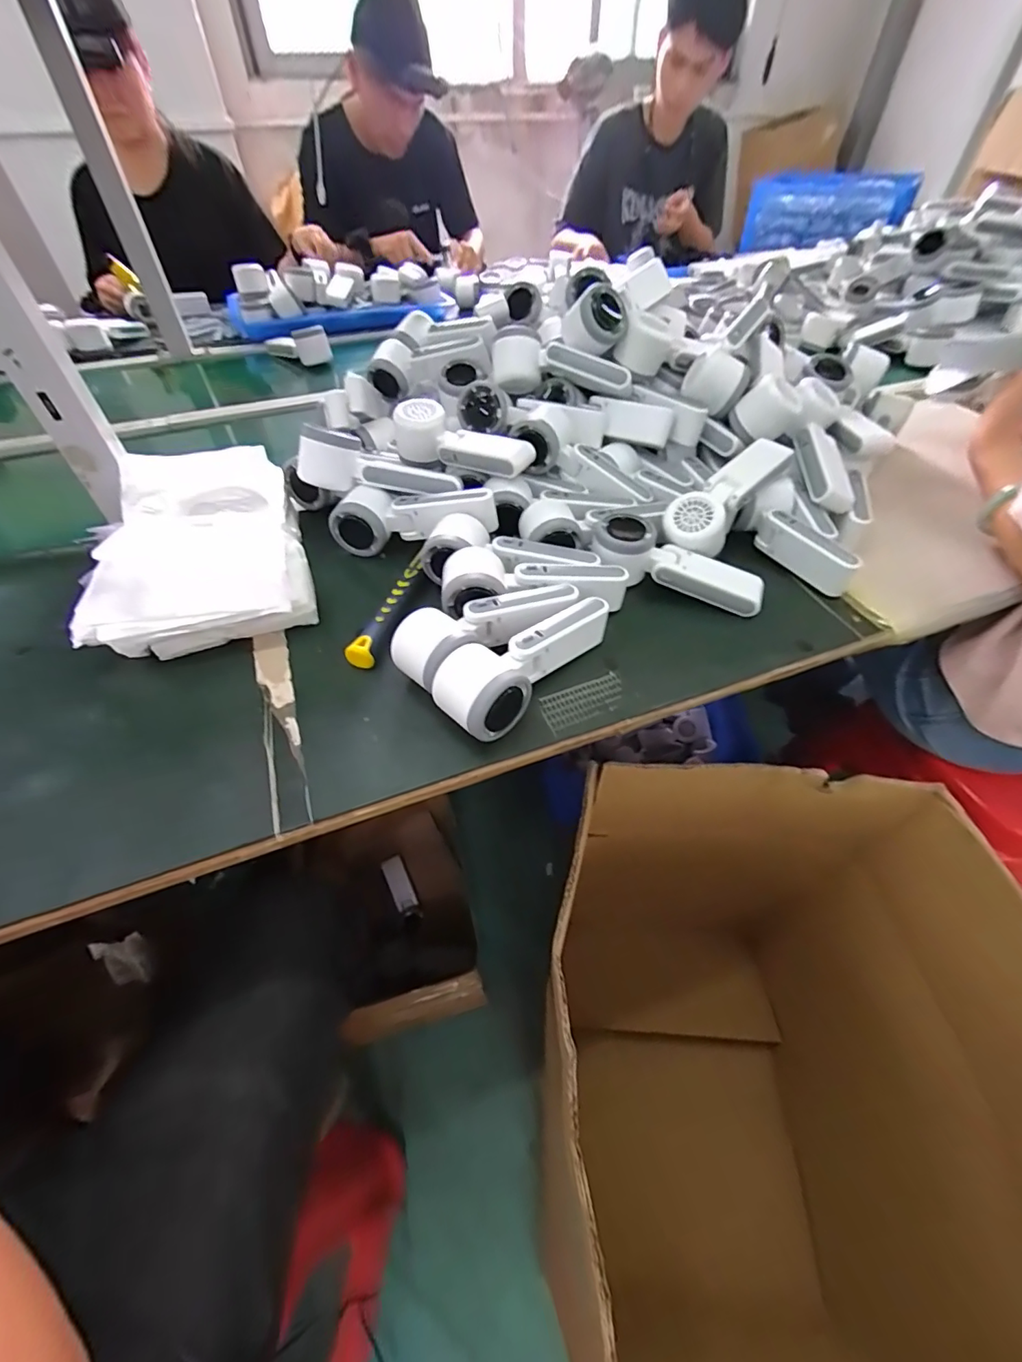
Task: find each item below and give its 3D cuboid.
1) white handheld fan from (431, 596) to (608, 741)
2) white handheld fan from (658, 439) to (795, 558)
[{"bbox_3d":[0.013,-0.020,0.400,0.055,0.050,0.169,36,58,28],"label":"white handheld fan"},{"bbox_3d":[0.219,-0.189,0.508,0.159,0.043,0.059,-43,59,-9],"label":"white handheld fan"}]

